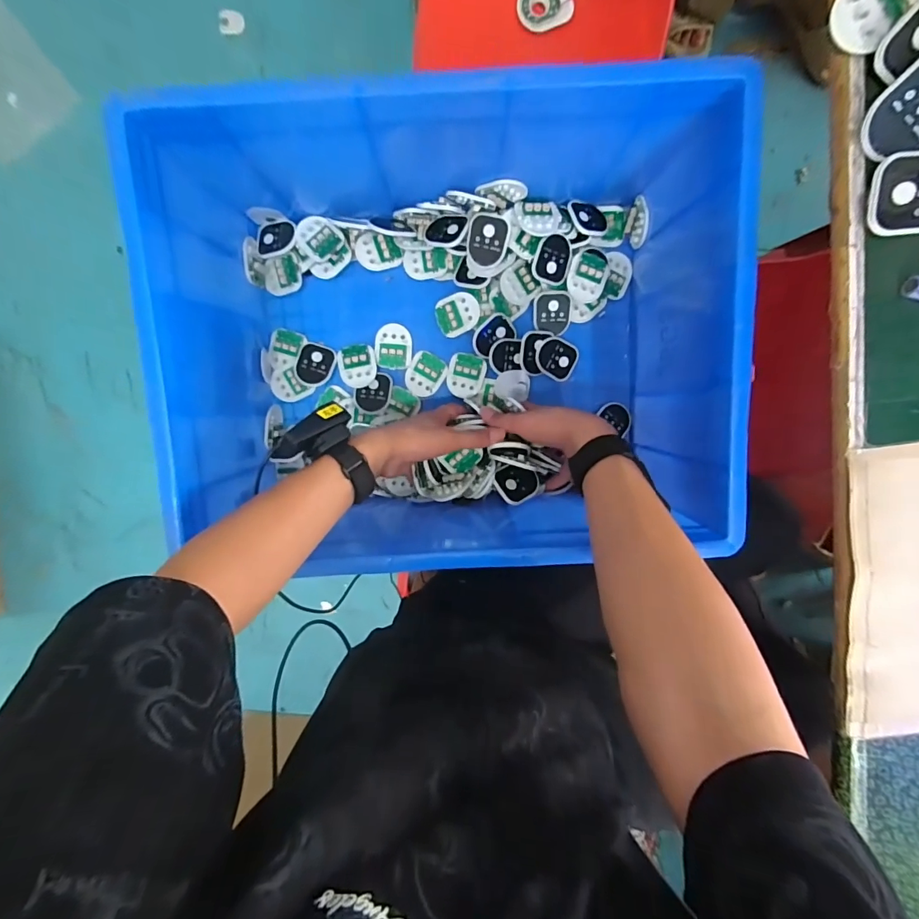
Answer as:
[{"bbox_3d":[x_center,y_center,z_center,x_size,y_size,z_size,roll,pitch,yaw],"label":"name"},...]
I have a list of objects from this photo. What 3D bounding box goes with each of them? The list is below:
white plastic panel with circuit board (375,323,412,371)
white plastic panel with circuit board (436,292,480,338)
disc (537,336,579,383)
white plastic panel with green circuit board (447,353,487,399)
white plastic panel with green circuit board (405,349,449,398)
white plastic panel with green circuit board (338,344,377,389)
[{"bbox_3d":[-0.087,-0.149,0.583,0.046,0.011,0.059,0,99,0],"label":"white plastic panel with circuit board"},{"bbox_3d":[-0.003,-0.189,0.570,0.056,0.012,0.048,-27,98,4],"label":"white plastic panel with circuit board"},{"bbox_3d":[0.128,-0.133,0.577,0.057,0.013,0.049,21,95,-24],"label":"disc"},{"bbox_3d":[0.009,-0.111,0.585,0.048,0.012,0.058,14,99,-2],"label":"white plastic panel with green circuit board"},{"bbox_3d":[-0.046,-0.112,0.585,0.047,0.009,0.057,28,98,-4],"label":"white plastic panel with green circuit board"},{"bbox_3d":[-0.133,-0.123,0.580,0.046,0.013,0.056,-9,99,1],"label":"white plastic panel with green circuit board"}]

